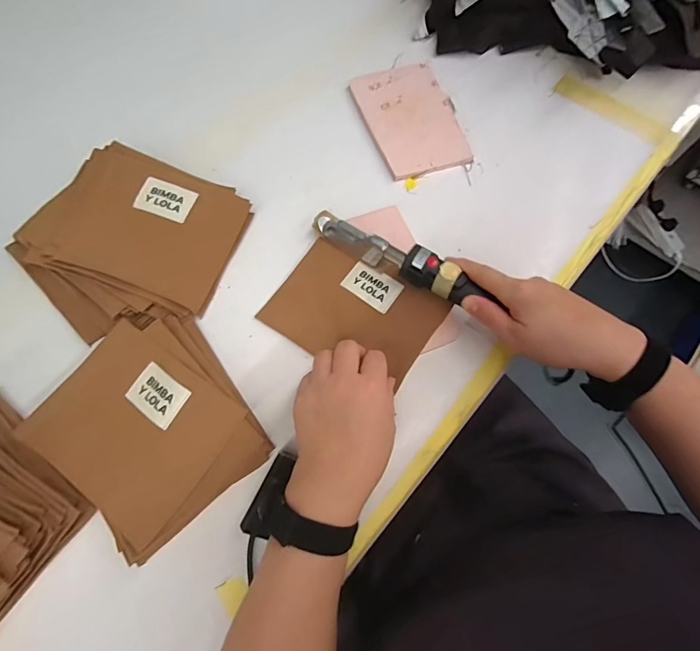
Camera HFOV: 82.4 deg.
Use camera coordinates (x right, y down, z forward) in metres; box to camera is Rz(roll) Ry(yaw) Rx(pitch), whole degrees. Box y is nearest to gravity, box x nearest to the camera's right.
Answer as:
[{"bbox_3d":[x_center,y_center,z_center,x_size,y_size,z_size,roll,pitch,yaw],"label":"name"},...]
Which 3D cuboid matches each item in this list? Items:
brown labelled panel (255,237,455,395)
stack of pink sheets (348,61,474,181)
[{"bbox_3d":[0.004,-0.017,0.421,0.165,0.020,0.123,34,71,11],"label":"brown labelled panel"},{"bbox_3d":[0.077,-0.272,0.522,0.114,0.010,0.180,-15,70,-6],"label":"stack of pink sheets"}]

